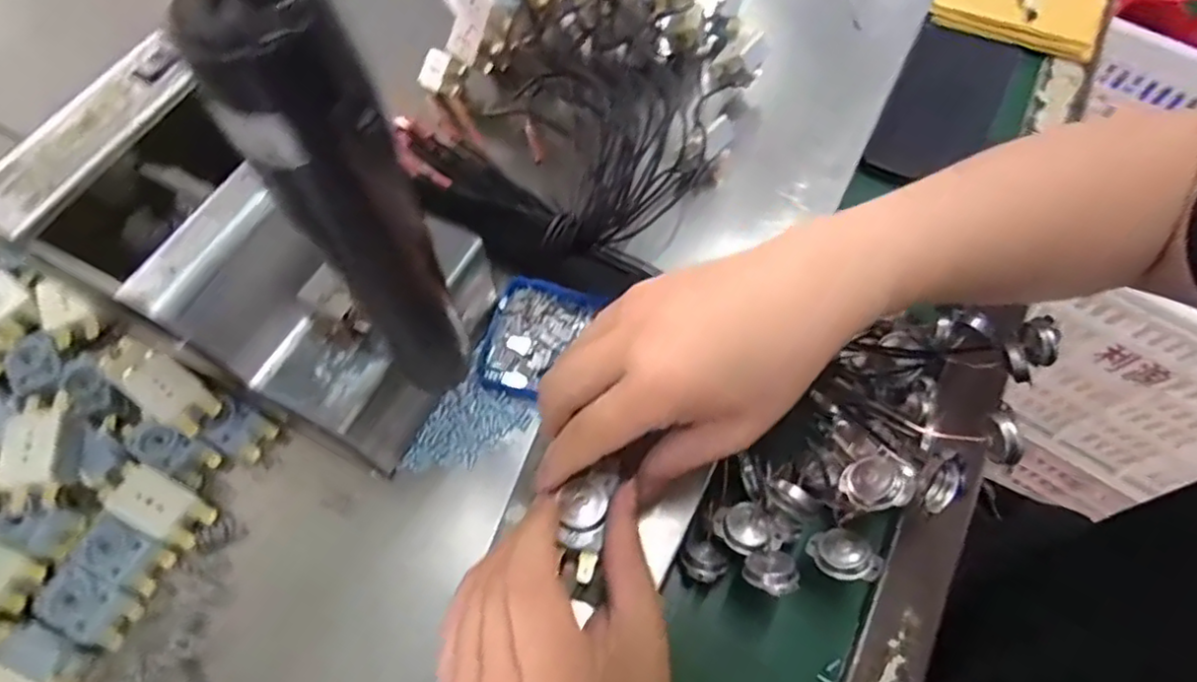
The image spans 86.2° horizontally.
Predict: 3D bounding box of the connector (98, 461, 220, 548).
[{"bbox_3d":[-0.237,0.086,0.342,0.057,0.016,0.027,26,67,12],"label":"connector"}]

